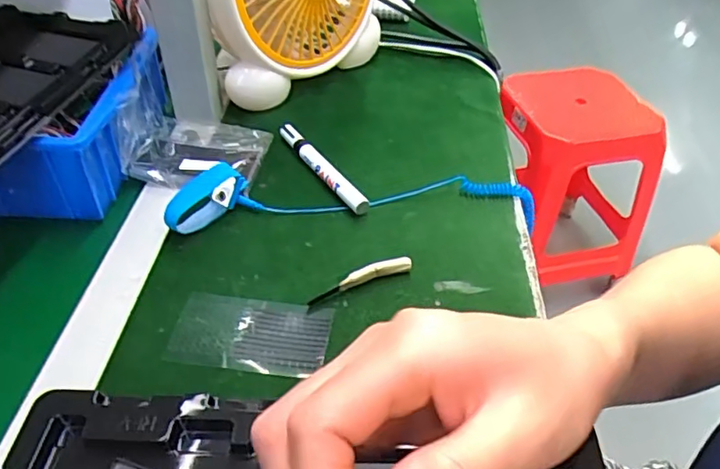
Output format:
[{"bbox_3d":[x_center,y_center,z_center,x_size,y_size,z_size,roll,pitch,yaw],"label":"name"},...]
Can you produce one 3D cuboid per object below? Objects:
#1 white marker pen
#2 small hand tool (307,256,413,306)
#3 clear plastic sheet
[{"bbox_3d":[-0.036,-0.064,0.528,0.016,0.017,0.141,-23,50,-25],"label":"white marker pen"},{"bbox_3d":[0.001,0.033,0.430,0.085,0.015,0.008,-16,47,-20],"label":"small hand tool"},{"bbox_3d":[-0.077,0.070,0.400,0.107,0.004,0.058,5,44,2],"label":"clear plastic sheet"}]

